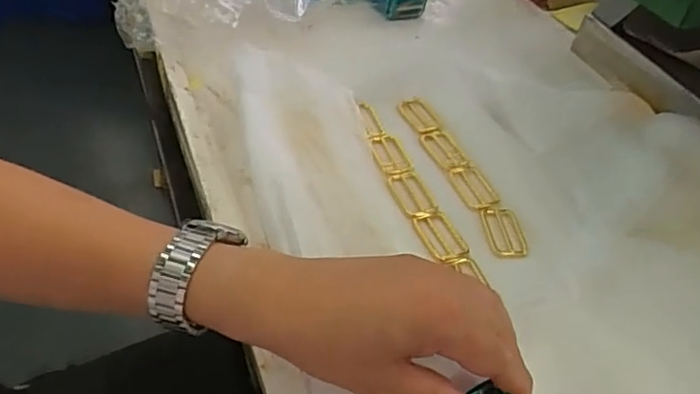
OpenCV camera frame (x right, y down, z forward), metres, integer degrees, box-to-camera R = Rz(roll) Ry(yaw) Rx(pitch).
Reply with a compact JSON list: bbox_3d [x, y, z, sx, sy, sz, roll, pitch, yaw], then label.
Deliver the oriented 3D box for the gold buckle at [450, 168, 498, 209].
[{"bbox_3d":[0.109,-0.009,0.518,0.029,0.004,0.051,-15,50,-18],"label":"gold buckle"}]

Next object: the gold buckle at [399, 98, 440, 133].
[{"bbox_3d":[0.068,-0.080,0.582,0.026,0.004,0.050,-21,52,-22],"label":"gold buckle"}]

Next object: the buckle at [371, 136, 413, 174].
[{"bbox_3d":[0.038,-0.038,0.542,0.026,0.005,0.053,-12,49,-15],"label":"buckle"}]

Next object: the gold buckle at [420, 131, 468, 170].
[{"bbox_3d":[0.089,-0.044,0.550,0.025,0.004,0.052,-16,50,-19],"label":"gold buckle"}]

